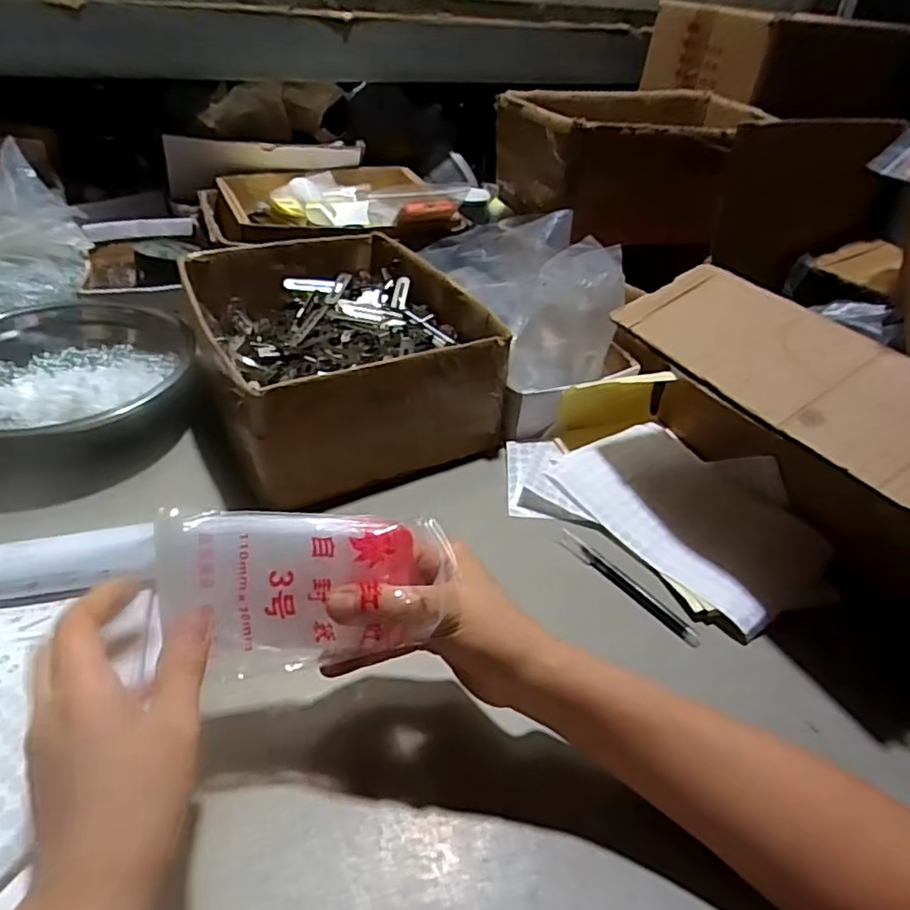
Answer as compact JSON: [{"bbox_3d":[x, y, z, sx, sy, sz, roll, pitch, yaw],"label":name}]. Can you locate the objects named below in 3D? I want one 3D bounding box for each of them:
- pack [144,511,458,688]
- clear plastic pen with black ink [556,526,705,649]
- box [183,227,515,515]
[{"bbox_3d":[-0.091,0.077,0.351,0.148,0.088,0.022,2,-3,-1],"label":"pack"},{"bbox_3d":[0.142,0.106,0.518,0.018,0.008,0.135,-27,51,-34],"label":"clear plastic pen with black ink"},{"bbox_3d":[-0.122,-0.116,0.668,0.252,0.119,0.327,-16,42,-25],"label":"box"}]

